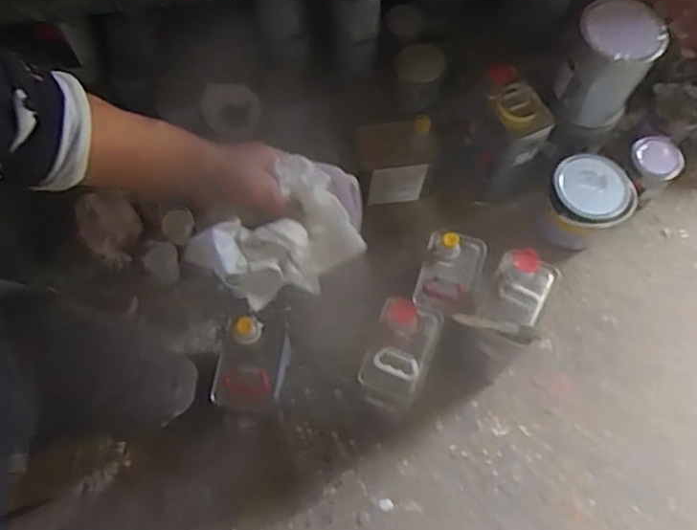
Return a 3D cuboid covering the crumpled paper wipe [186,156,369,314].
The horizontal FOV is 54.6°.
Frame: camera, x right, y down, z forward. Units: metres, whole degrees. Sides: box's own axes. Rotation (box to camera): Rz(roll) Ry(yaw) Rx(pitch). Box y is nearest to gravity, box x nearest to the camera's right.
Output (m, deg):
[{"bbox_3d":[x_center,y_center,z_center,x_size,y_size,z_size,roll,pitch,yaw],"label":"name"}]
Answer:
[{"bbox_3d":[-0.057,-0.028,0.668,0.171,0.065,0.094,-39,71,-18],"label":"crumpled paper wipe"}]

